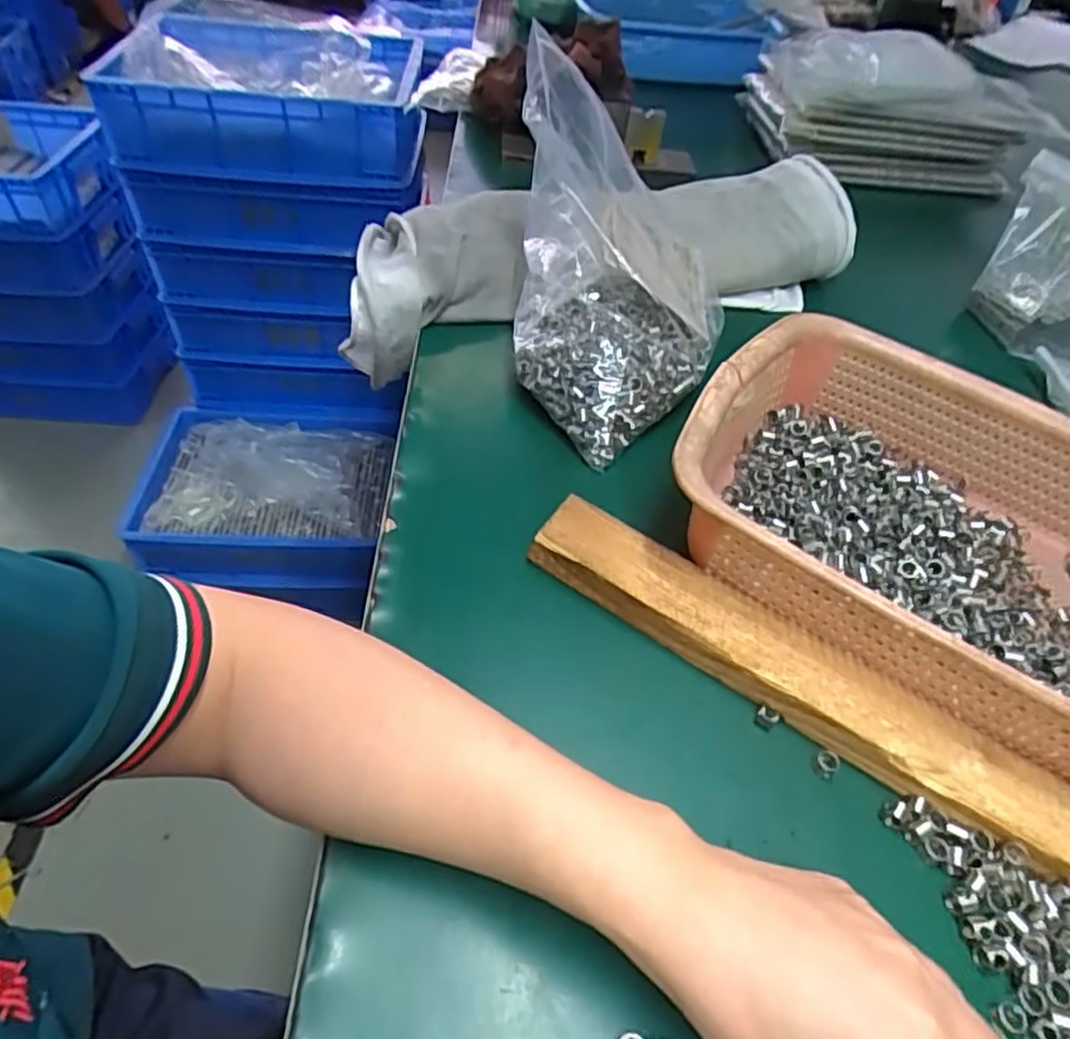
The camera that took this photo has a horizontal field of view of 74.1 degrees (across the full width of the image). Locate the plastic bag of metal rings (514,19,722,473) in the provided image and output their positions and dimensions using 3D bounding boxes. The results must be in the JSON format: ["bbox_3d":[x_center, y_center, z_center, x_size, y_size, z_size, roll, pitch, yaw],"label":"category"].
[{"bbox_3d":[0.065,-0.186,0.497,0.156,0.152,0.264,4,47,-2],"label":"plastic bag of metal rings"}]

